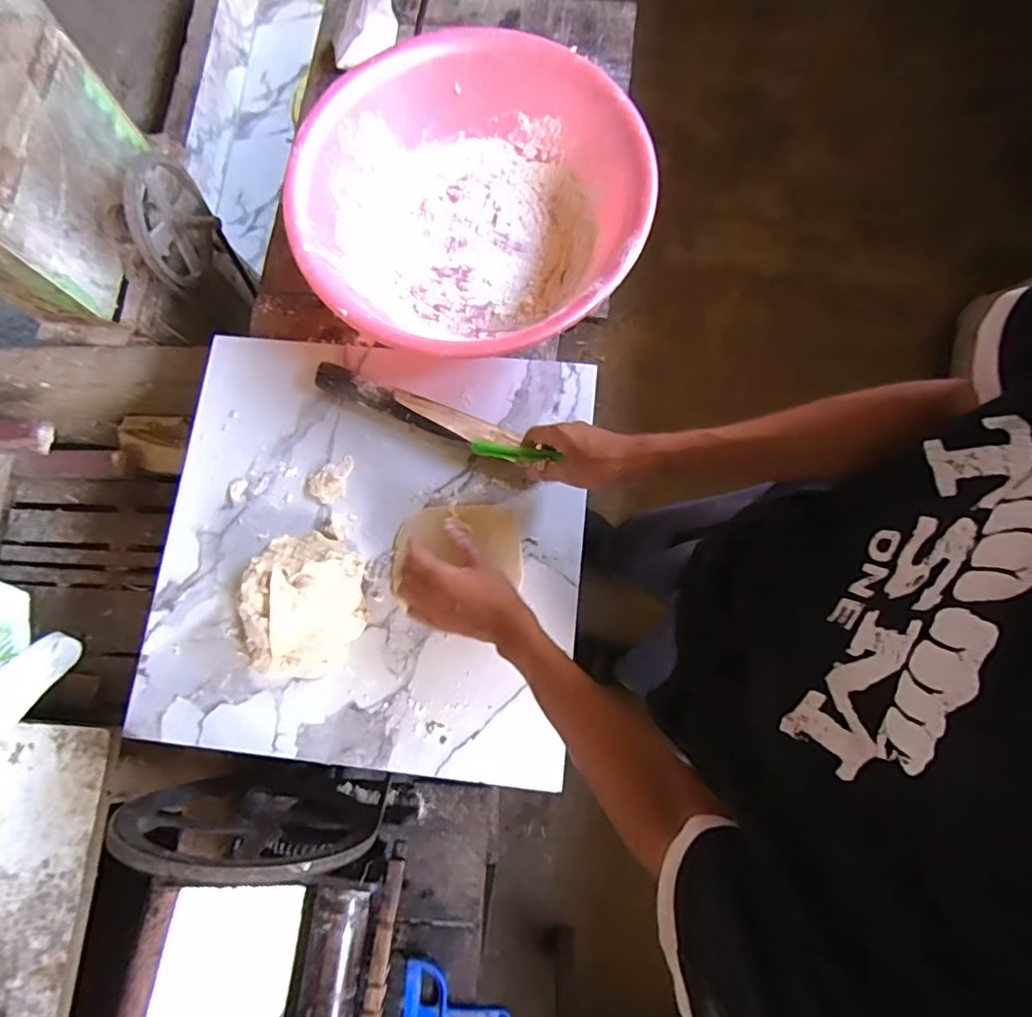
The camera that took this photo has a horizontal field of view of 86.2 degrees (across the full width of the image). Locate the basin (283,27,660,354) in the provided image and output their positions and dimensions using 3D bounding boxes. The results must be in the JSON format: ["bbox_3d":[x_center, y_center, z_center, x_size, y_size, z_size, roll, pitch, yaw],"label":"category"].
[{"bbox_3d":[-0.049,-0.359,0.679,0.394,0.120,0.396,0,76,1],"label":"basin"}]

